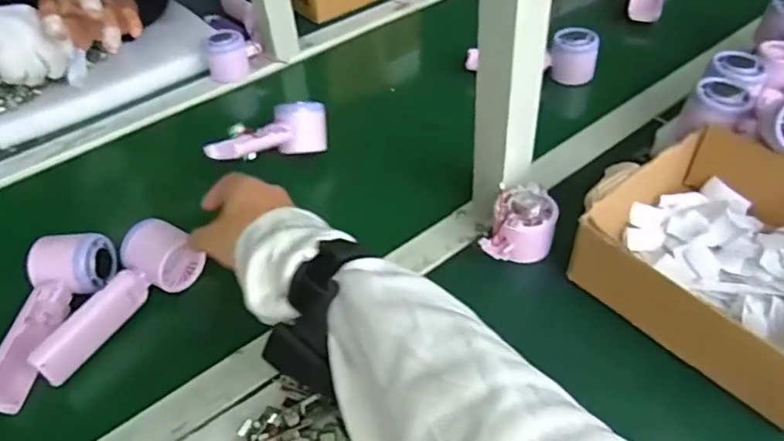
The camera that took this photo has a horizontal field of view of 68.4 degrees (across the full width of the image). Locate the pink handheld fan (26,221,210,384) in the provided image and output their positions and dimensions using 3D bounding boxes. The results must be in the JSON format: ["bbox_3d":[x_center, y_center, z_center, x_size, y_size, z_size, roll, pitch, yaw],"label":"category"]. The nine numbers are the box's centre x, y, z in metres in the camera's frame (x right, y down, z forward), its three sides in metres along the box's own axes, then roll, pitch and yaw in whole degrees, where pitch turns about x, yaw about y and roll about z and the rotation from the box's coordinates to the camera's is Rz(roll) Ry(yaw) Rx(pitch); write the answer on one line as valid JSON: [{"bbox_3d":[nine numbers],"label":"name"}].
[{"bbox_3d":[-0.244,0.067,0.512,0.051,0.045,0.164,21,50,24],"label":"pink handheld fan"}]

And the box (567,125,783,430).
[{"bbox_3d":[0.293,0.026,0.487,0.208,0.068,0.204,-33,51,-25],"label":"box"}]

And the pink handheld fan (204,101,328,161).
[{"bbox_3d":[-0.136,-0.089,0.621,0.062,0.050,0.154,24,31,26],"label":"pink handheld fan"}]

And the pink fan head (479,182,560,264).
[{"bbox_3d":[0.118,0.007,0.529,0.058,0.047,0.069,17,49,21],"label":"pink fan head"}]

